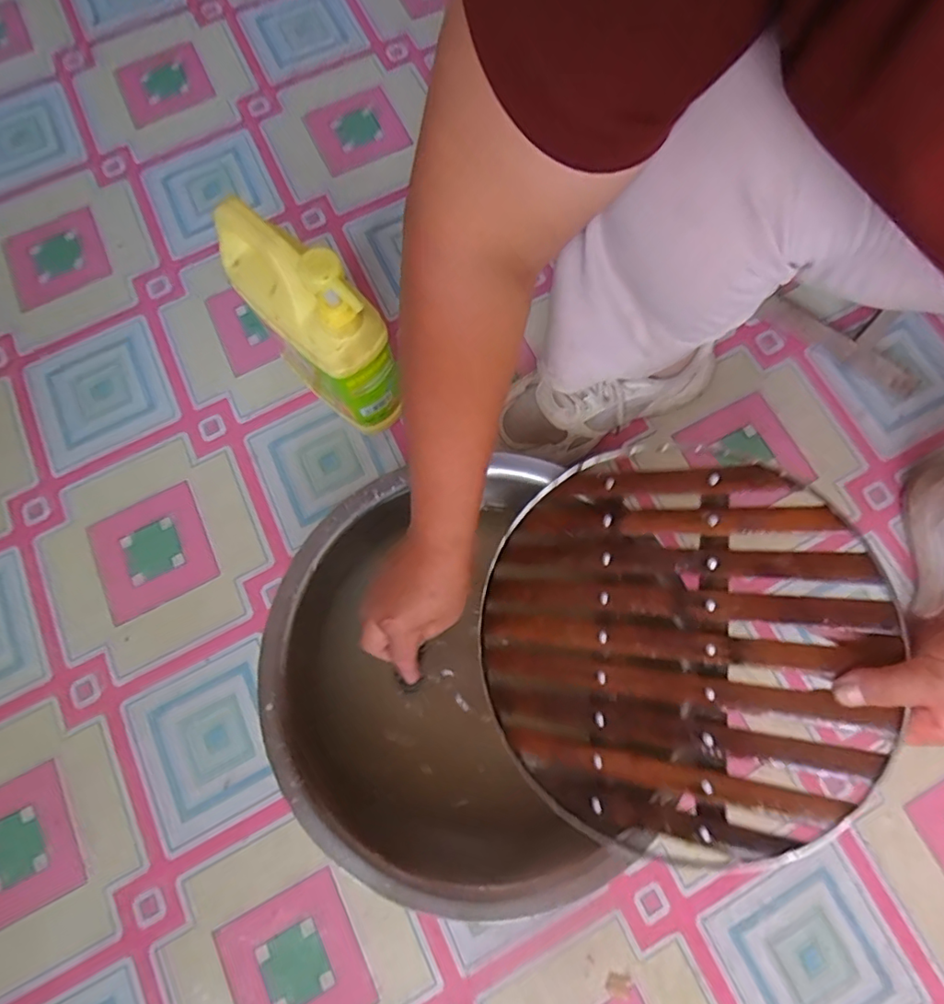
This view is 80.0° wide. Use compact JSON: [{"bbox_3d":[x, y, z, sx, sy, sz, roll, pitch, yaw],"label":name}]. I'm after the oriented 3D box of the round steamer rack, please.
[{"bbox_3d":[0.135,0.102,0.414,0.276,0.010,0.281,-6,77,31],"label":"round steamer rack"}]

